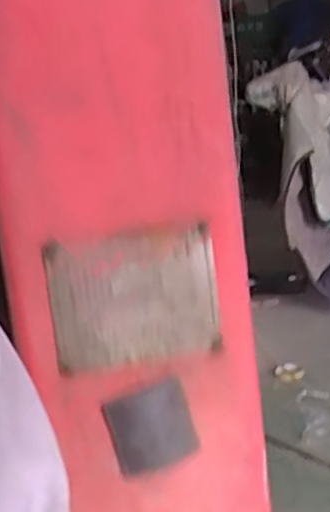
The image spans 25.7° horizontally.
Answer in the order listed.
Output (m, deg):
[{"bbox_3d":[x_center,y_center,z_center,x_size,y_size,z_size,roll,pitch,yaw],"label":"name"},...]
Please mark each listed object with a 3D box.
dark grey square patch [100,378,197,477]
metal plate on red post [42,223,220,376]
[{"bbox_3d":[-0.009,0.127,0.527,0.059,0.063,0.009,-16,9,2],"label":"dark grey square patch"},{"bbox_3d":[-0.022,0.032,0.516,0.118,0.091,0.007,-9,10,-9],"label":"metal plate on red post"}]

